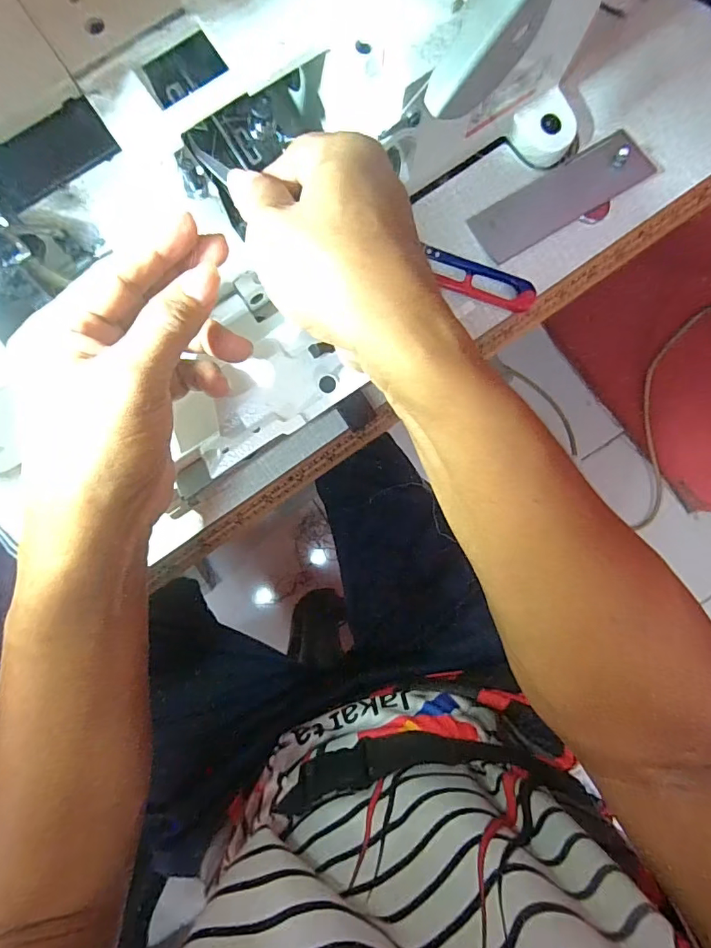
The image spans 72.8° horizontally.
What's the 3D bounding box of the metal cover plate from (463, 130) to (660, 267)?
[{"bbox_3d":[0.139,-0.188,0.325,0.125,0.005,0.038,-31,86,-1],"label":"metal cover plate"}]

